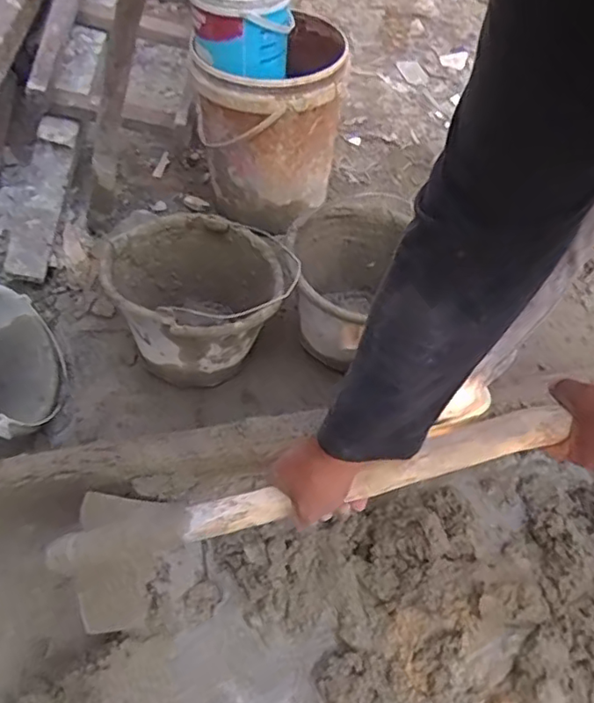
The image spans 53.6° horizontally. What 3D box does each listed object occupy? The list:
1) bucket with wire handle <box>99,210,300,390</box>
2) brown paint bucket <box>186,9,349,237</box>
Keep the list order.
[{"bbox_3d":[-0.165,-0.098,1.056,0.284,0.211,0.284,0,55,0],"label":"bucket with wire handle"},{"bbox_3d":[-0.053,-0.484,1.238,0.285,0.315,0.284,0,55,0],"label":"brown paint bucket"}]

